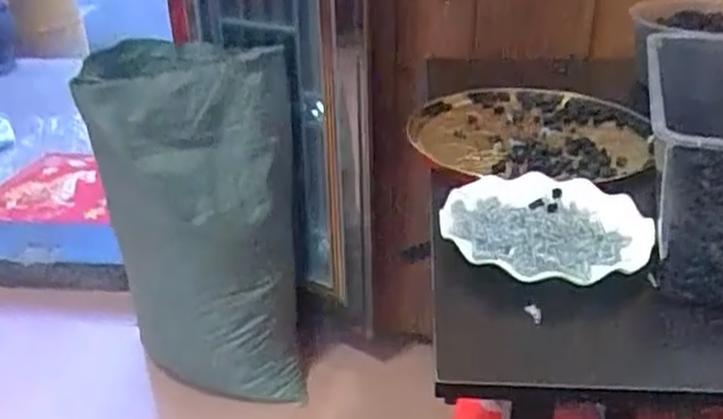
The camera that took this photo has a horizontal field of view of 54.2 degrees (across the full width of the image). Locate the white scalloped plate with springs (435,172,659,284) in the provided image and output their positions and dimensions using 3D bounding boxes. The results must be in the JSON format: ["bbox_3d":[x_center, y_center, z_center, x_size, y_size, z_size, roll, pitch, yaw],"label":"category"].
[{"bbox_3d":[0.169,0.012,0.653,0.182,0.024,0.180,-5,27,3],"label":"white scalloped plate with springs"}]

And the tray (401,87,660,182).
[{"bbox_3d":[0.203,-0.097,0.896,0.301,0.039,0.308,7,29,16],"label":"tray"}]

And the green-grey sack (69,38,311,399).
[{"bbox_3d":[-0.338,0.038,1.543,0.385,0.738,0.321,-11,29,-16],"label":"green-grey sack"}]

